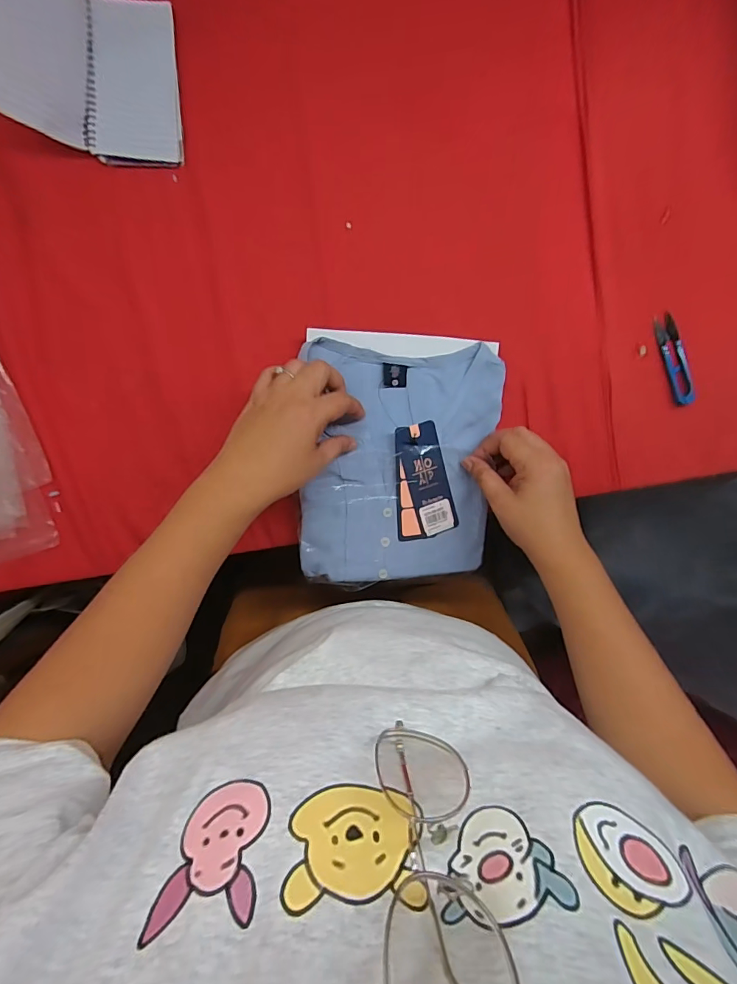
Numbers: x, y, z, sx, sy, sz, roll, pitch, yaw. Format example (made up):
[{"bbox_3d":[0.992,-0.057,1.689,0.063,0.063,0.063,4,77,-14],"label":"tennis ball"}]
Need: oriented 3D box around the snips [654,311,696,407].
[{"bbox_3d":[0.344,-0.147,0.495,0.027,0.005,0.101,-21,99,-1],"label":"snips"}]

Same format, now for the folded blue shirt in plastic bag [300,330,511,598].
[{"bbox_3d":[0.035,-0.033,0.472,0.202,0.028,0.260,2,98,-4],"label":"folded blue shirt in plastic bag"}]

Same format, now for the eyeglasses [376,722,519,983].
[{"bbox_3d":[0.030,0.161,0.183,0.054,0.127,0.044,15,93,-5],"label":"eyeglasses"}]

